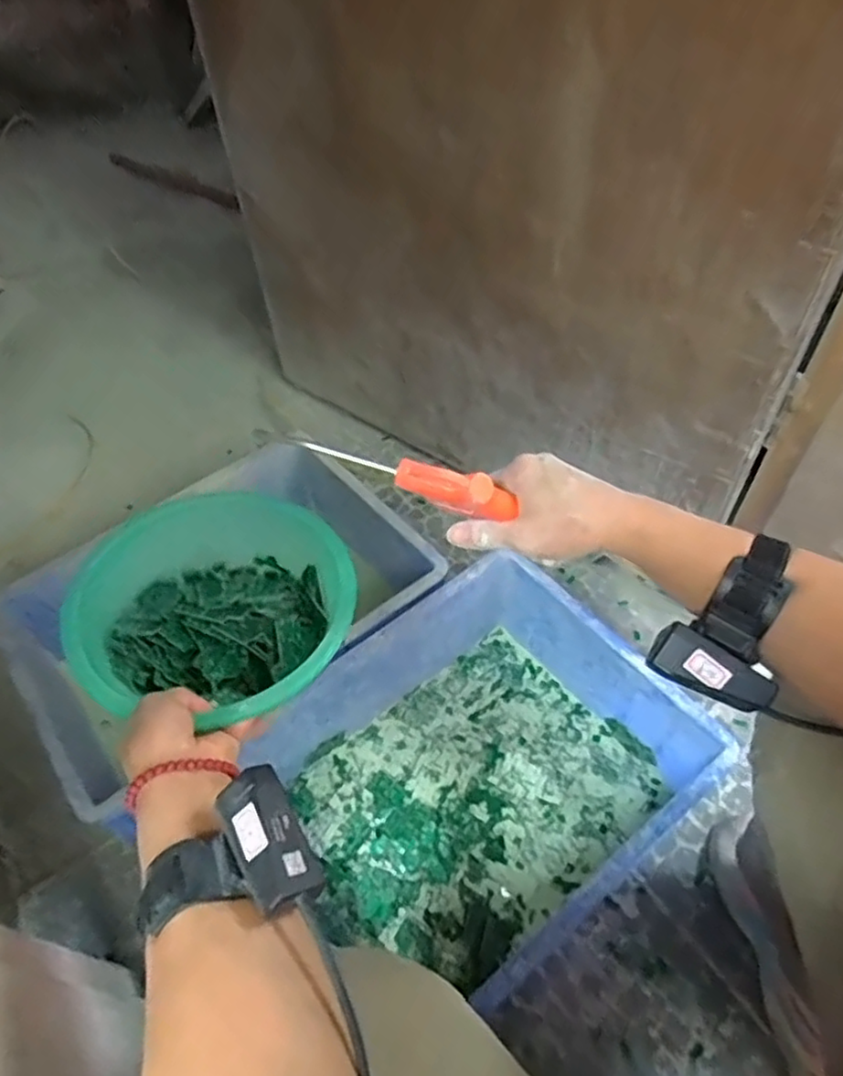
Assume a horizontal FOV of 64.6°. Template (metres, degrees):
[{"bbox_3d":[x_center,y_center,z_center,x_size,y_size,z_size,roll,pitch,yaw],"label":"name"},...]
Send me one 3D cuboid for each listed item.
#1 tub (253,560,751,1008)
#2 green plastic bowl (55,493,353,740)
[{"bbox_3d":[0.058,0.261,0.748,0.404,0.170,0.329,-31,55,-22],"label":"tub"},{"bbox_3d":[-0.166,0.064,0.566,0.212,0.080,0.206,-1,50,2],"label":"green plastic bowl"}]

